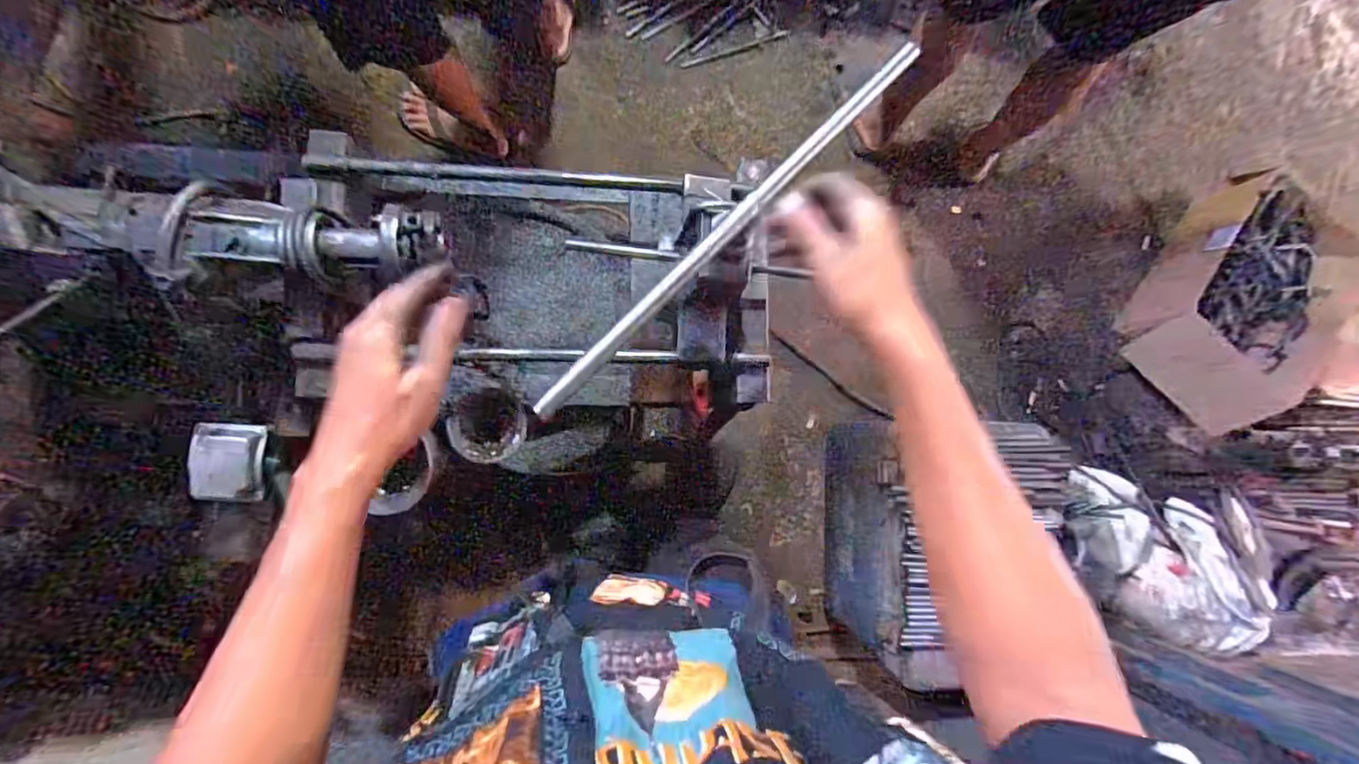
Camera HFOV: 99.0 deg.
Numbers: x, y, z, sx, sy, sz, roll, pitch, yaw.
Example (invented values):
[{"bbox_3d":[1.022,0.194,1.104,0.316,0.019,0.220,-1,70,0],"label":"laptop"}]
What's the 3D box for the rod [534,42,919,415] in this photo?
[{"bbox_3d":[0.052,-0.140,0.492,0.017,0.016,0.460,45,79,-3],"label":"rod"}]

